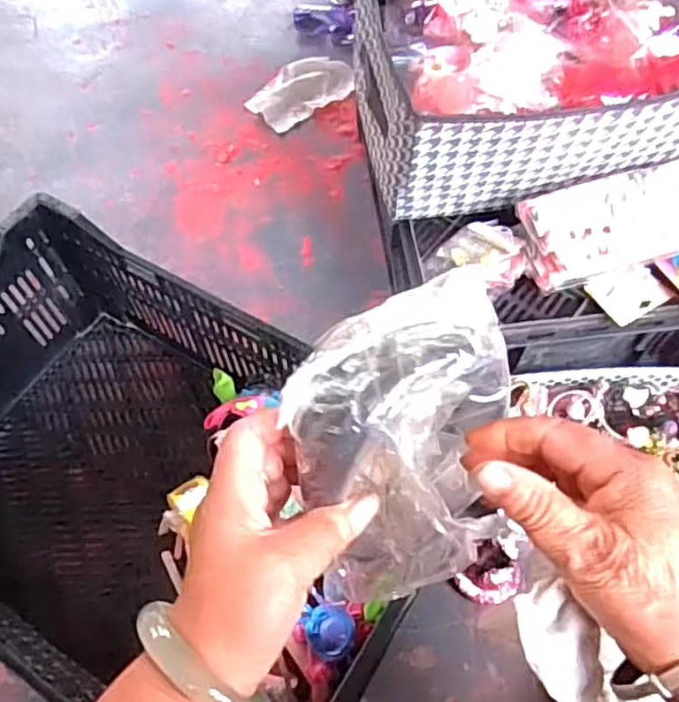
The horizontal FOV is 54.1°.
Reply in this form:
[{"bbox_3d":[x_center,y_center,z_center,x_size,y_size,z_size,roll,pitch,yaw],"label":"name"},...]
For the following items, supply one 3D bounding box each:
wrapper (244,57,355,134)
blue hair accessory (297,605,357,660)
[{"bbox_3d":[-0.071,-0.481,1.219,0.195,0.017,0.126,-37,65,-18],"label":"wrapper"},{"bbox_3d":[-0.008,0.260,0.618,0.045,0.013,0.047,-16,61,-7],"label":"blue hair accessory"}]

